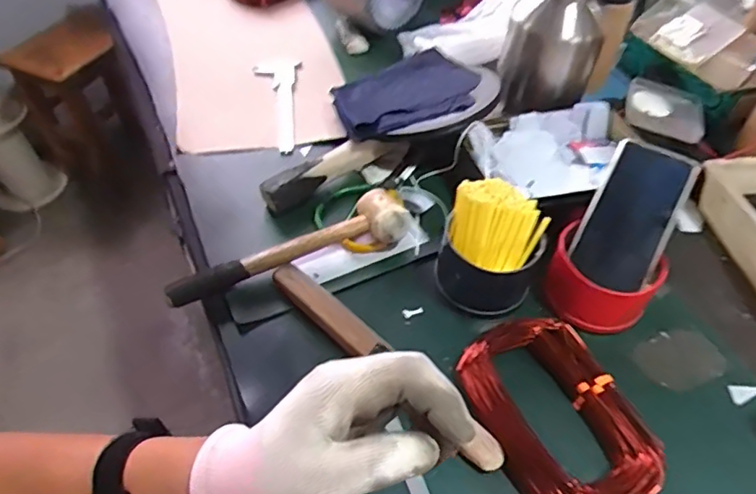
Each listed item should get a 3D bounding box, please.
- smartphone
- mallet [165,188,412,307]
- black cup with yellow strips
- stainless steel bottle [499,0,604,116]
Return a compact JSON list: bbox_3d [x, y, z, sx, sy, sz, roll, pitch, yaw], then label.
[{"bbox_3d":[0.255,-0.031,0.556,0.078,0.007,0.150,26,85,18],"label":"smartphone"},{"bbox_3d":[-0.086,0.011,0.577,0.257,0.053,0.061,-24,53,-19],"label":"mallet"},{"bbox_3d":[0.115,-0.001,0.562,0.098,0.083,0.105,10,50,9],"label":"black cup with yellow strips"},{"bbox_3d":[0.224,-0.277,0.693,0.117,0.204,0.108,10,50,9],"label":"stainless steel bottle"}]

